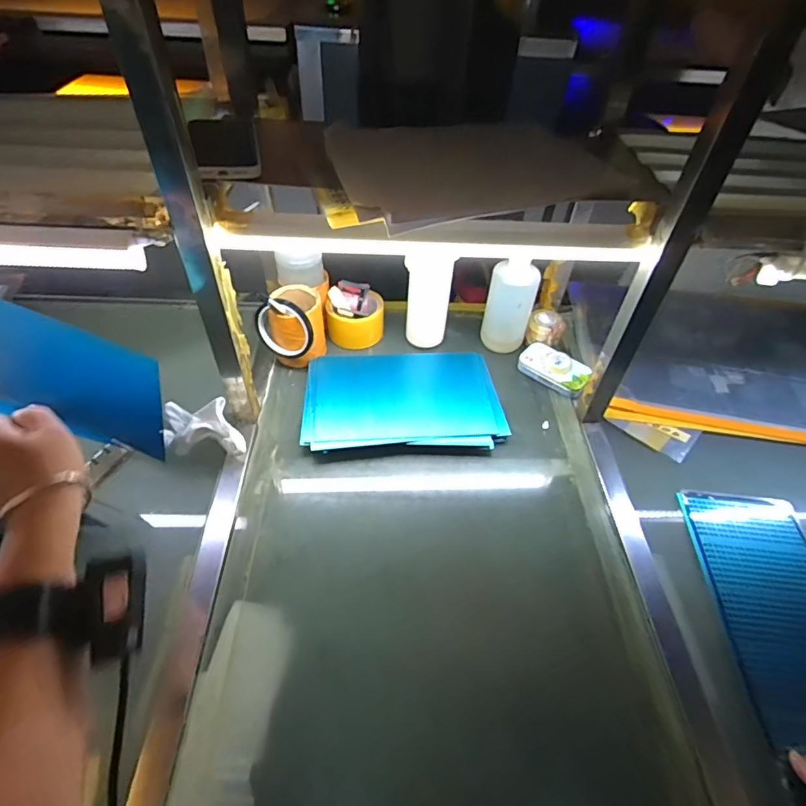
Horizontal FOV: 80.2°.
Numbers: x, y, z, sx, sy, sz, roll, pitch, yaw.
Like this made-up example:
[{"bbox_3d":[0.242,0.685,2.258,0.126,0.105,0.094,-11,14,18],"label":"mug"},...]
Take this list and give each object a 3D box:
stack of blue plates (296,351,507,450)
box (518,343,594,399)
[{"bbox_3d":[0.001,-0.005,0.723,0.285,0.032,0.186,-1,48,-5],"label":"stack of blue plates"},{"bbox_3d":[0.250,-0.058,0.787,0.118,0.030,0.061,34,54,25],"label":"box"}]

